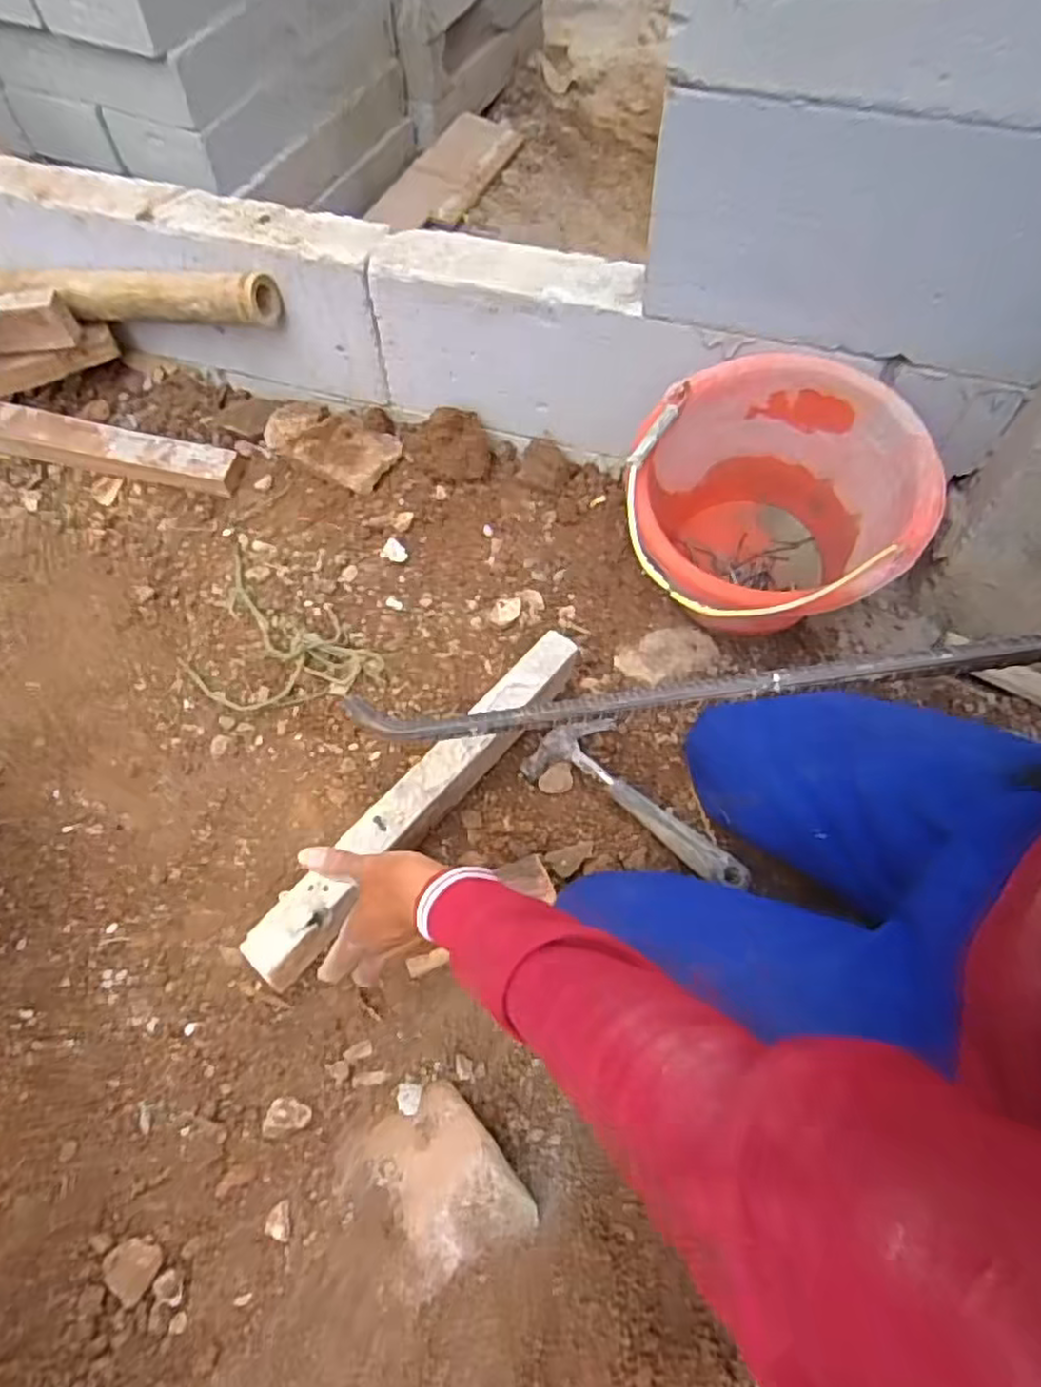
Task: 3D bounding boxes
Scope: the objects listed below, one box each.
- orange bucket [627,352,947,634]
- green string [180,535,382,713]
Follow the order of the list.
[{"bbox_3d":[0.249,-0.166,0.764,0.279,0.218,0.298,10,61,7],"label":"orange bucket"},{"bbox_3d":[-0.305,-0.076,0.833,0.174,0.041,0.285,-36,66,-18],"label":"green string"}]

